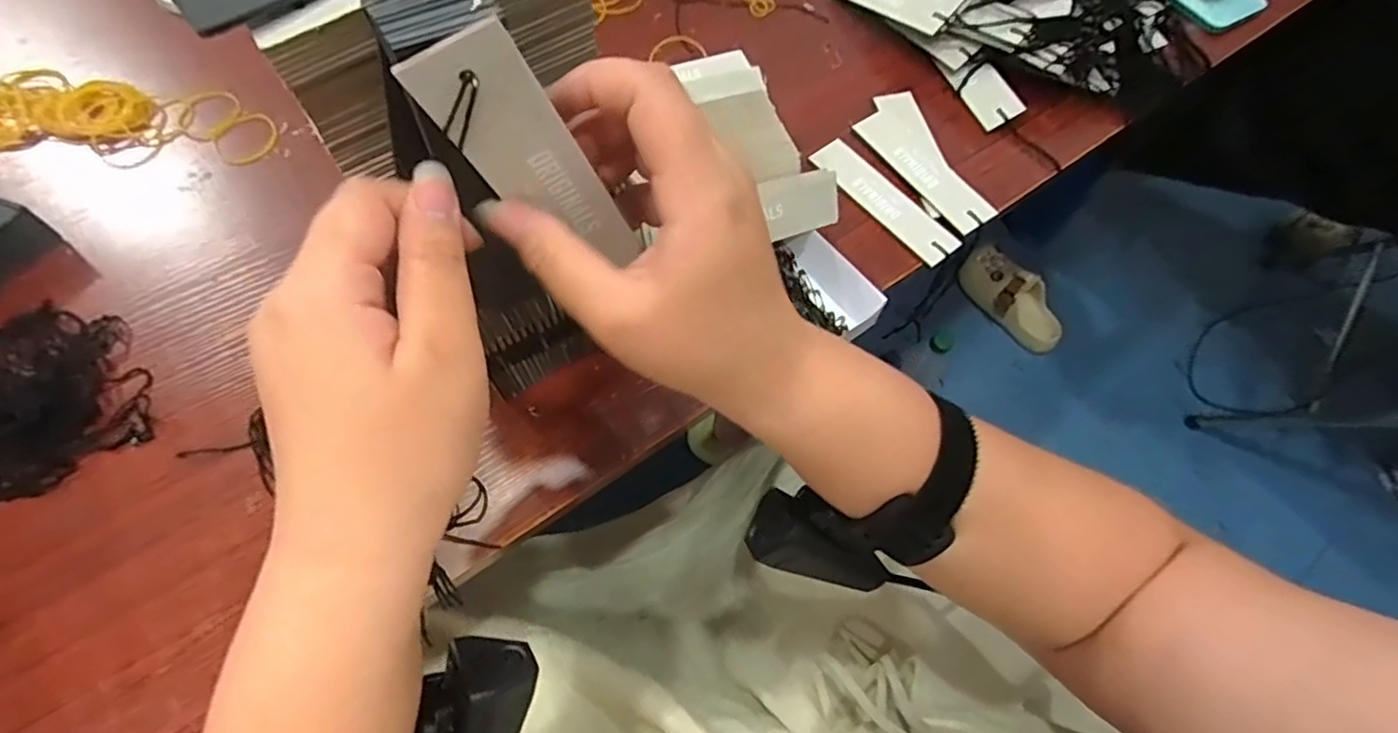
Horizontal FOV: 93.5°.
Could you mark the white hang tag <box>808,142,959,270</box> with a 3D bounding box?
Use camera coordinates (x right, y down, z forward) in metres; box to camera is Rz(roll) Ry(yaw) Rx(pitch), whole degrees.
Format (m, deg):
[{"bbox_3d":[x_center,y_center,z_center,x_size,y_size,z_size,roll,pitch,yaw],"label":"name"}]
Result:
[{"bbox_3d":[0.137,-0.124,0.489,0.034,0.004,0.126,-37,70,-15],"label":"white hang tag"}]

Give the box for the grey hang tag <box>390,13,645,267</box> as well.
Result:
[{"bbox_3d":[-0.053,-0.065,0.219,0.031,0.103,0.004,-25,60,5],"label":"grey hang tag"}]

